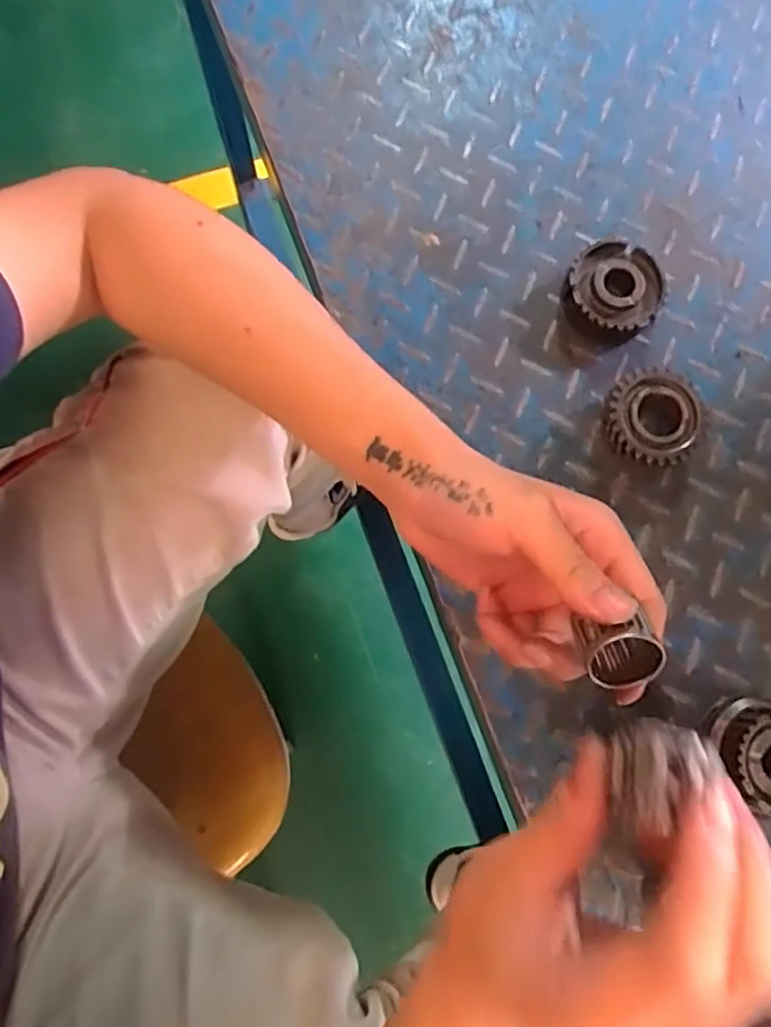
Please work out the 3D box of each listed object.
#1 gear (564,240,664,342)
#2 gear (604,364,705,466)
[{"bbox_3d":[0.166,-0.162,0.473,0.068,0.028,0.070,0,79,-2],"label":"gear"},{"bbox_3d":[0.181,-0.062,0.448,0.063,0.035,0.065,24,79,3],"label":"gear"}]

